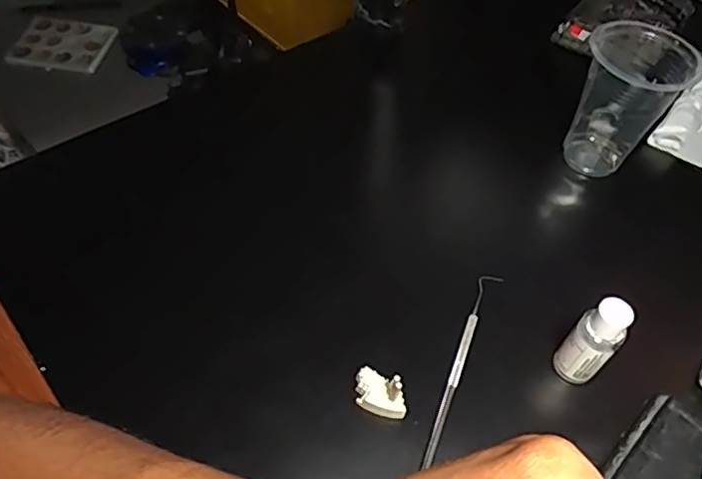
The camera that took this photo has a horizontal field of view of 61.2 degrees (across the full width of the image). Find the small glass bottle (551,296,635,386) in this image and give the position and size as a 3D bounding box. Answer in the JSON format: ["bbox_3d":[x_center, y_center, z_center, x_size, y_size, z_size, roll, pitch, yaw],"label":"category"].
[{"bbox_3d":[0.128,0.055,0.314,0.023,0.058,0.020,38,59,21],"label":"small glass bottle"}]

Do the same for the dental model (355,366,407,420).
[{"bbox_3d":[0.016,0.076,0.306,0.030,0.025,0.019,23,55,12],"label":"dental model"}]

